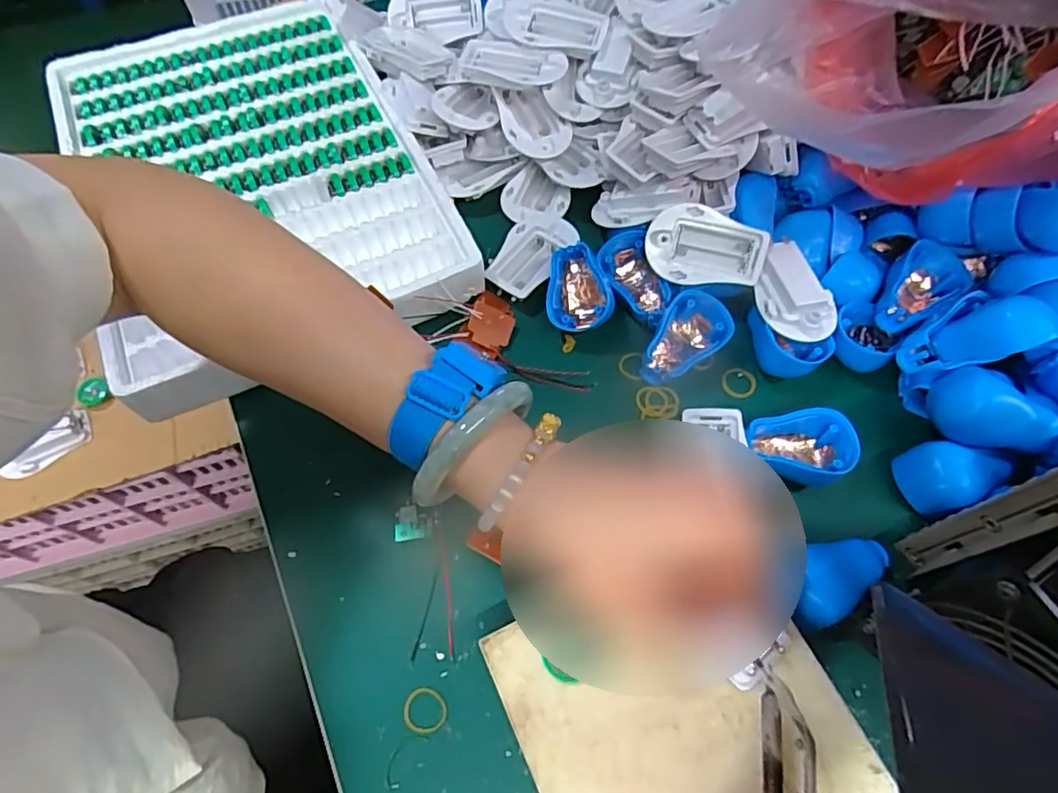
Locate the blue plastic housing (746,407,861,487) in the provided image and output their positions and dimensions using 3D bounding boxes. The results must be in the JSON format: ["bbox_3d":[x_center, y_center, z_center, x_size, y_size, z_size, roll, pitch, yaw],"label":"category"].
[{"bbox_3d":[0.174,0.034,0.380,0.057,0.030,0.045,-5,63,-2],"label":"blue plastic housing"}]

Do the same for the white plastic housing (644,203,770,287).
[{"bbox_3d":[0.125,-0.106,0.425,0.079,0.018,0.052,9,105,6],"label":"white plastic housing"}]

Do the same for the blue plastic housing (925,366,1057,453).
[{"bbox_3d":[0.282,0.011,0.366,0.063,0.029,0.035,30,67,15],"label":"blue plastic housing"}]

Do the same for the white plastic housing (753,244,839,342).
[{"bbox_3d":[0.180,-0.070,0.411,0.045,0.018,0.068,-21,64,-10],"label":"white plastic housing"}]

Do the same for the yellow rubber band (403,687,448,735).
[{"bbox_3d":[-0.056,0.169,0.323,0.023,0.004,0.022,0,63,0],"label":"yellow rubber band"}]

